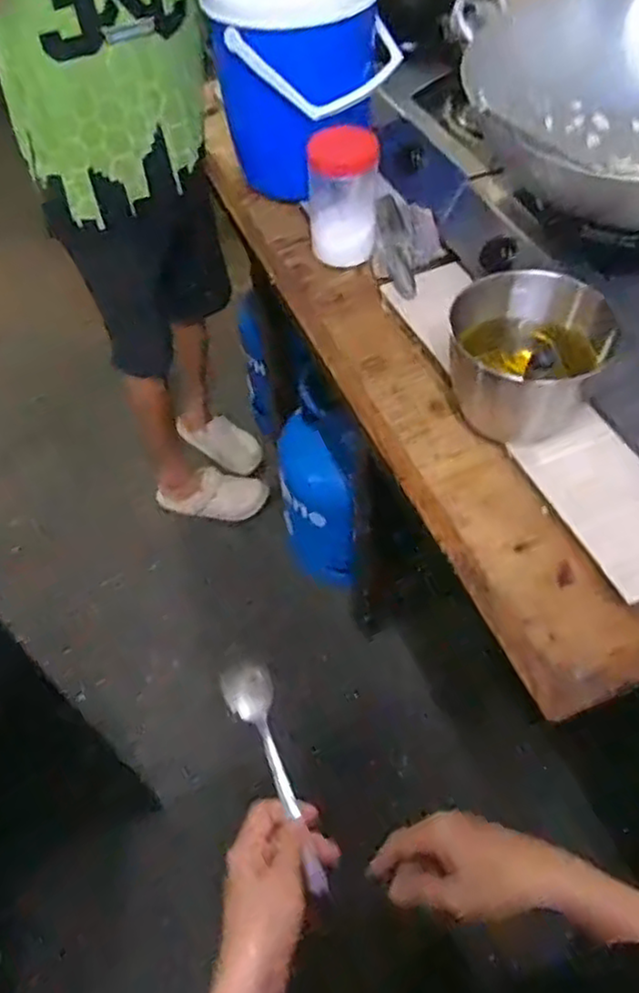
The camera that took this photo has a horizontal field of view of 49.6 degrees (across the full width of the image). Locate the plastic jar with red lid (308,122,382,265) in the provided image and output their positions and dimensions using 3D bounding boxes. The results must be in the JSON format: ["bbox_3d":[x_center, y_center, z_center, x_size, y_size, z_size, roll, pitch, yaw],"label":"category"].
[{"bbox_3d":[0.035,-0.449,1.042,0.101,0.161,0.093,0,52,4],"label":"plastic jar with red lid"}]

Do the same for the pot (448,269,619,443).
[{"bbox_3d":[0.240,-0.158,0.825,0.184,0.144,0.148,16,55,16],"label":"pot"}]

